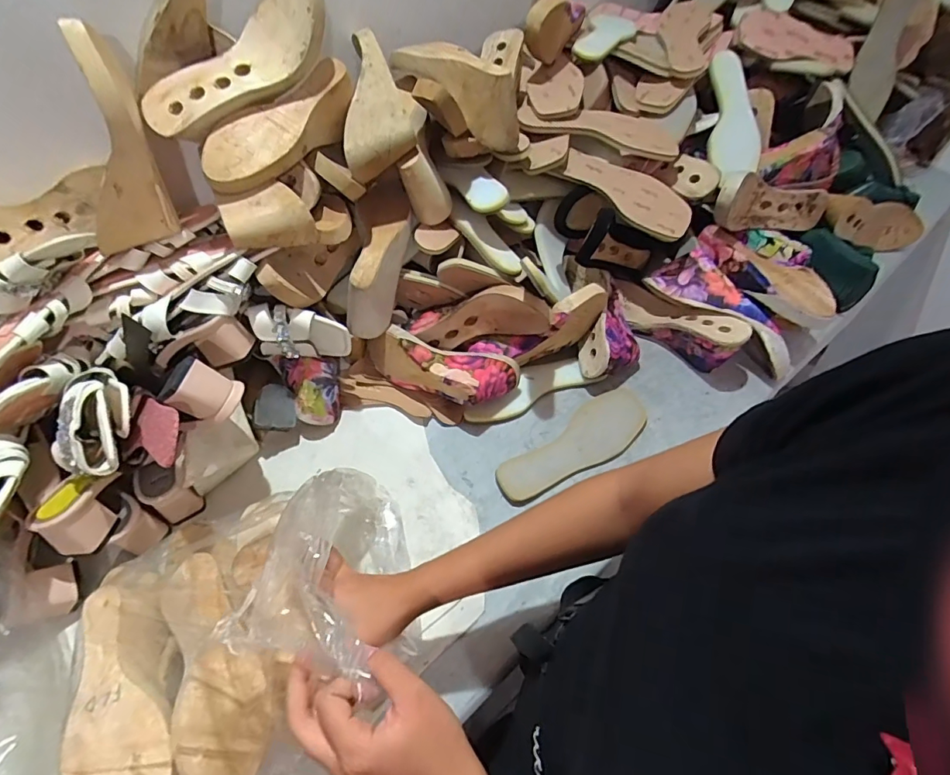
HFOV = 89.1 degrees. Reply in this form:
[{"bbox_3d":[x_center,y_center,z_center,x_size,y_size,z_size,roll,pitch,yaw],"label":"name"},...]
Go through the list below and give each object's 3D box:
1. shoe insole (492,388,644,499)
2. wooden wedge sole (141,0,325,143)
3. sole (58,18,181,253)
[{"bbox_3d":[0.141,0.079,0.660,0.238,0.010,0.076,-32,69,-20],"label":"shoe insole"},{"bbox_3d":[-0.257,-0.356,0.534,0.228,0.065,0.070,-41,61,-1],"label":"wooden wedge sole"},{"bbox_3d":[-0.392,-0.249,0.507,0.111,0.190,0.061,-26,58,-16],"label":"sole"}]

